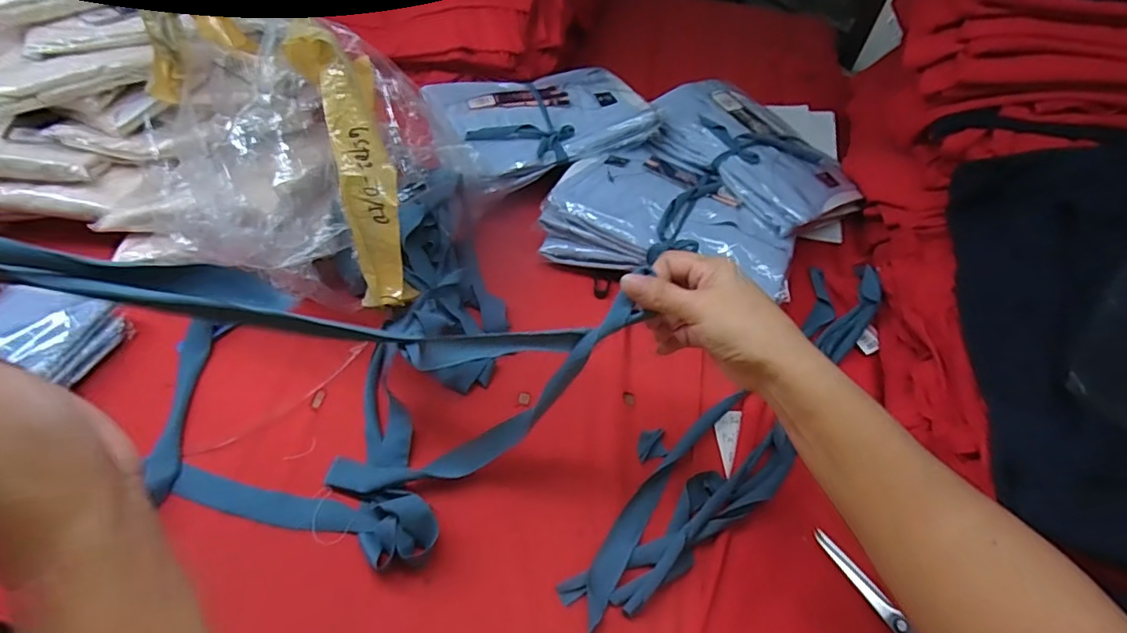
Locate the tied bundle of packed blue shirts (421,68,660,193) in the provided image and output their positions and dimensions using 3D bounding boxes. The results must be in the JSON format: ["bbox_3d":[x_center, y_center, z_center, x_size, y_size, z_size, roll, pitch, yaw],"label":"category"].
[{"bbox_3d":[-0.031,-0.265,0.674,0.258,0.055,0.222,-15,53,-18],"label":"tied bundle of packed blue shirts"}]

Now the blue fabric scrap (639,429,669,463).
[{"bbox_3d":[0.080,0.115,0.489,0.027,0.004,0.026,-6,55,-8],"label":"blue fabric scrap"}]

